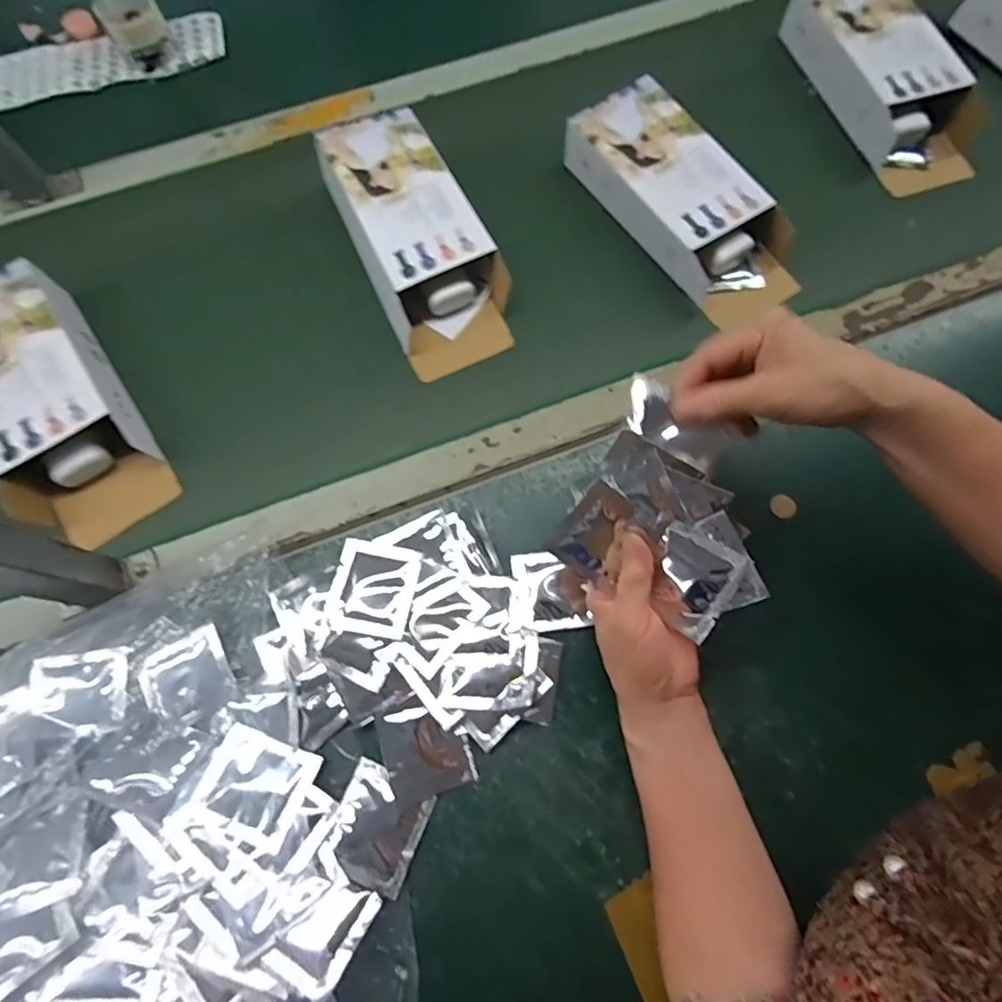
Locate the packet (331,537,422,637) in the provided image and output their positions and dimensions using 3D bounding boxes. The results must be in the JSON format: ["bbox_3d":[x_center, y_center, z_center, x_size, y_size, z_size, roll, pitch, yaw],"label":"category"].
[{"bbox_3d":[-0.099,0.068,0.435,0.063,0.004,0.070,7,65,6],"label":"packet"}]

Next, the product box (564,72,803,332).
[{"bbox_3d":[0.174,-0.292,0.532,0.114,0.052,0.255,-36,76,-10],"label":"product box"}]

